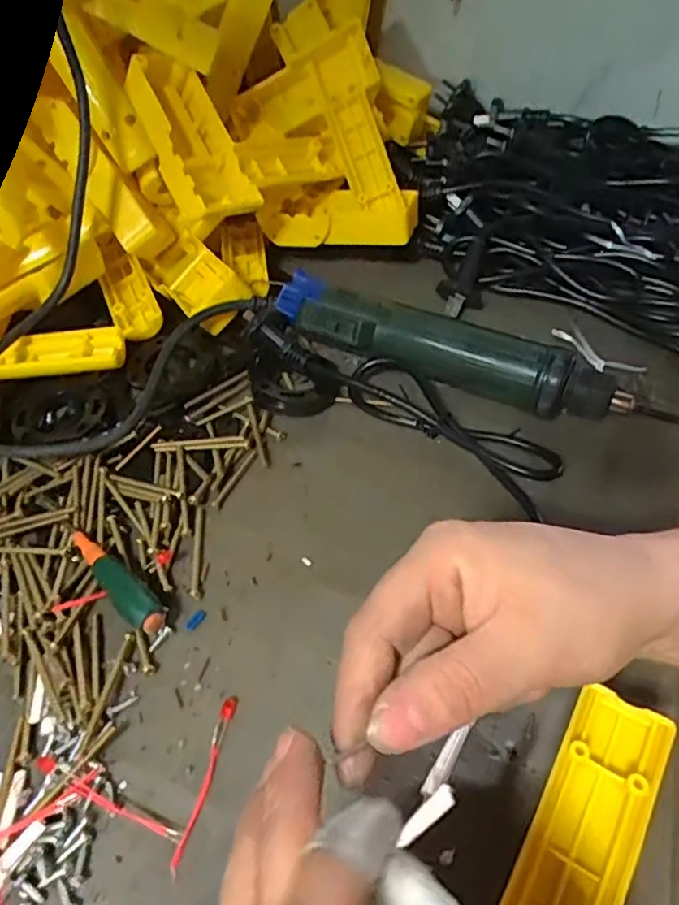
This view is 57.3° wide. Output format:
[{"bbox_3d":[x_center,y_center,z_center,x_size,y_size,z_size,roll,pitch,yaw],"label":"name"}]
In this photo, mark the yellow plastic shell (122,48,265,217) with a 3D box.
[{"bbox_3d":[-0.098,-0.210,0.419,0.056,0.037,0.118,-21,82,-37],"label":"yellow plastic shell"}]

